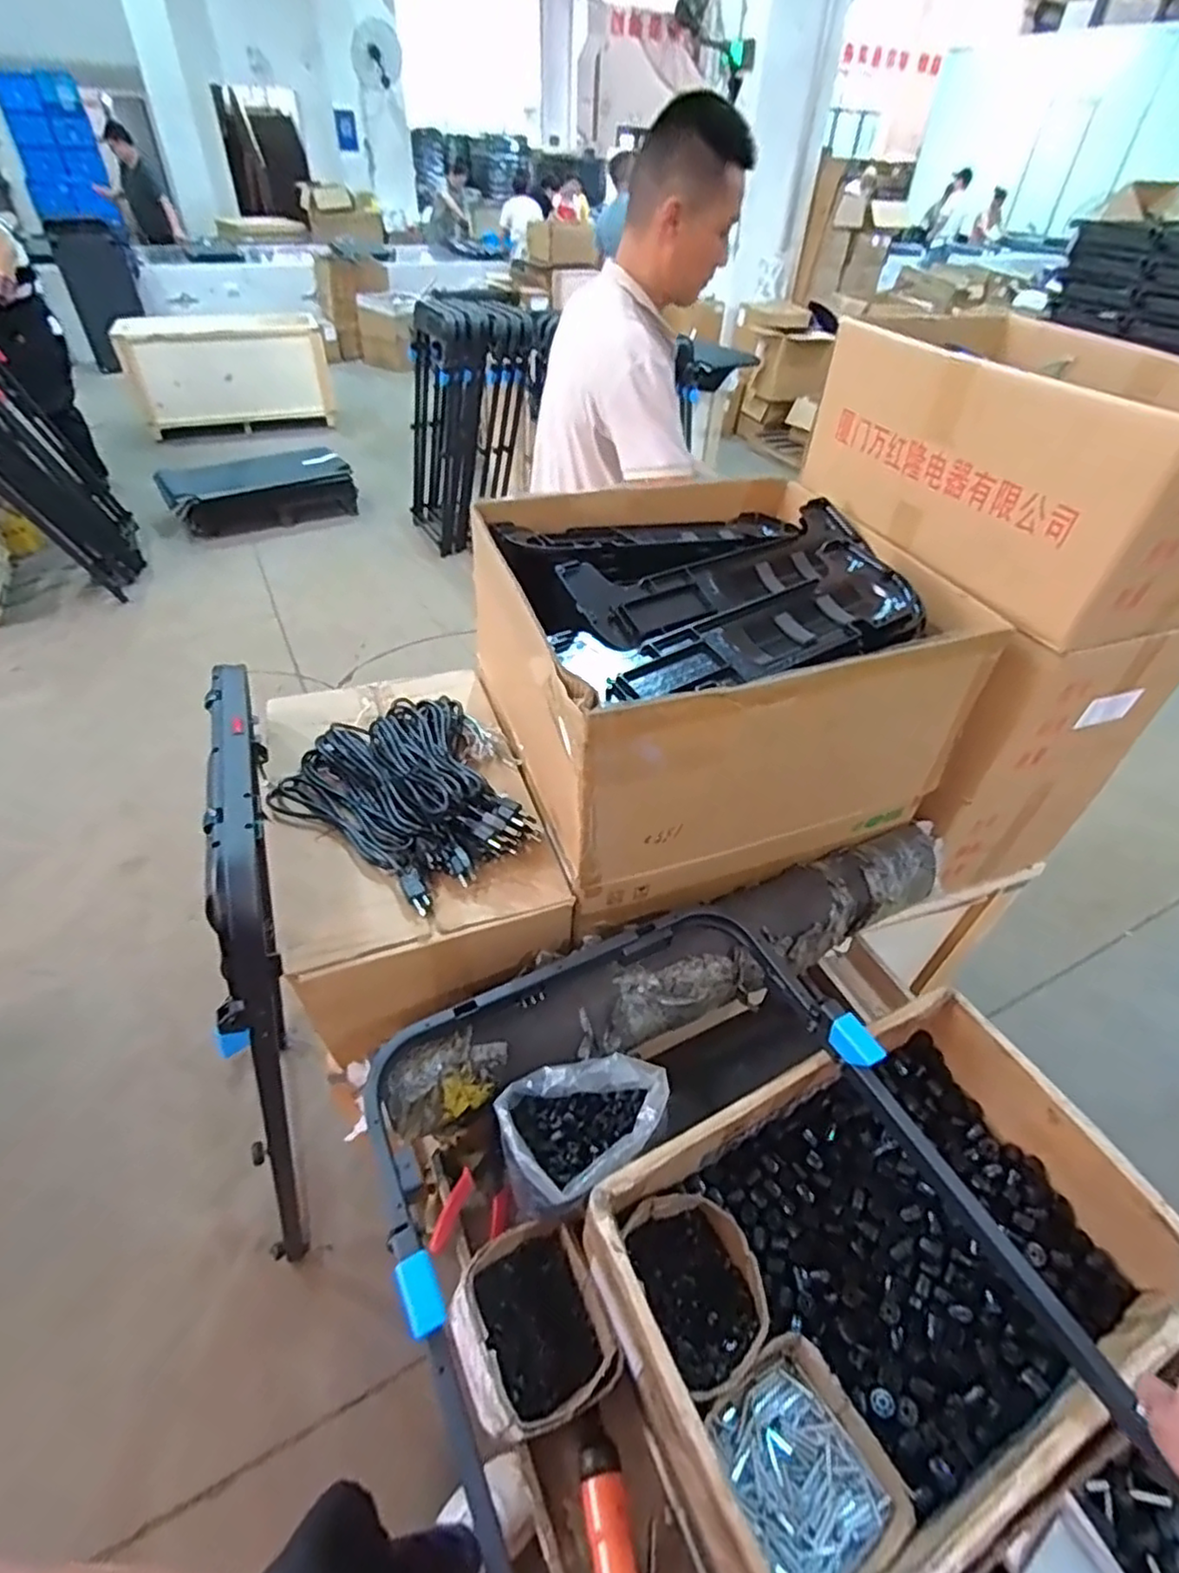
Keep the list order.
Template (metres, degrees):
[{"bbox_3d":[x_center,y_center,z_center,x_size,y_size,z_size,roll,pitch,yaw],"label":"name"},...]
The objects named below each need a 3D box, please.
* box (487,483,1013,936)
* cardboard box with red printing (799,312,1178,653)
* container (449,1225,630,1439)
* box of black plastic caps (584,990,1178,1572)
[{"bbox_3d":[0.165,-0.189,1.021,0.578,0.329,0.570,-12,46,-16],"label":"box"},{"bbox_3d":[0.618,-0.468,0.953,0.368,0.238,0.560,-16,47,-19],"label":"cardboard box with red printing"},{"bbox_3d":[-0.064,0.572,0.709,0.149,0.090,0.166,-20,48,-23],"label":"container"},{"bbox_3d":[0.317,0.476,0.700,0.562,0.148,0.340,-18,48,-21],"label":"box of black plastic caps"}]

